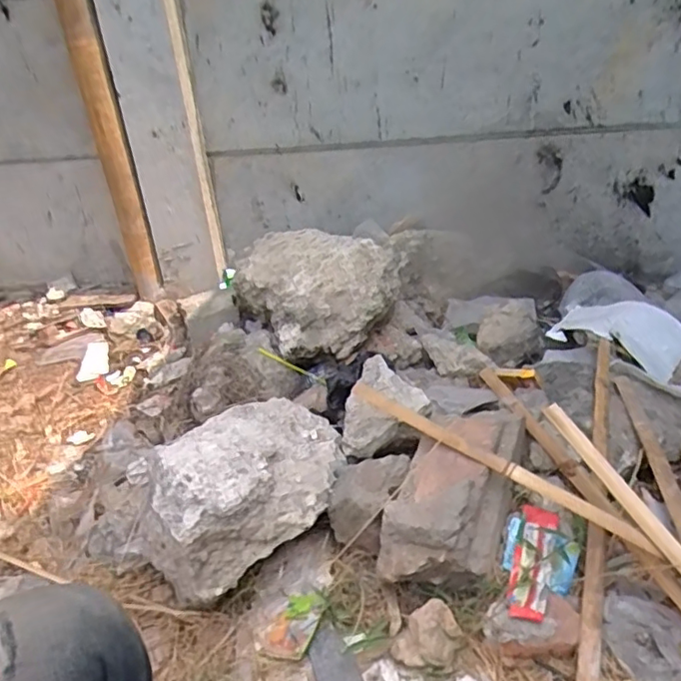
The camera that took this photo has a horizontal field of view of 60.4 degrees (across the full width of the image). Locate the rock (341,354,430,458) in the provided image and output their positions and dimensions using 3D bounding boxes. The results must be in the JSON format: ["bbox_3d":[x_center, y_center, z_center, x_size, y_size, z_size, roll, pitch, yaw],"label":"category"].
[{"bbox_3d":[0.085,0.120,1.095,0.154,0.086,0.188,-2,31,7],"label":"rock"}]

